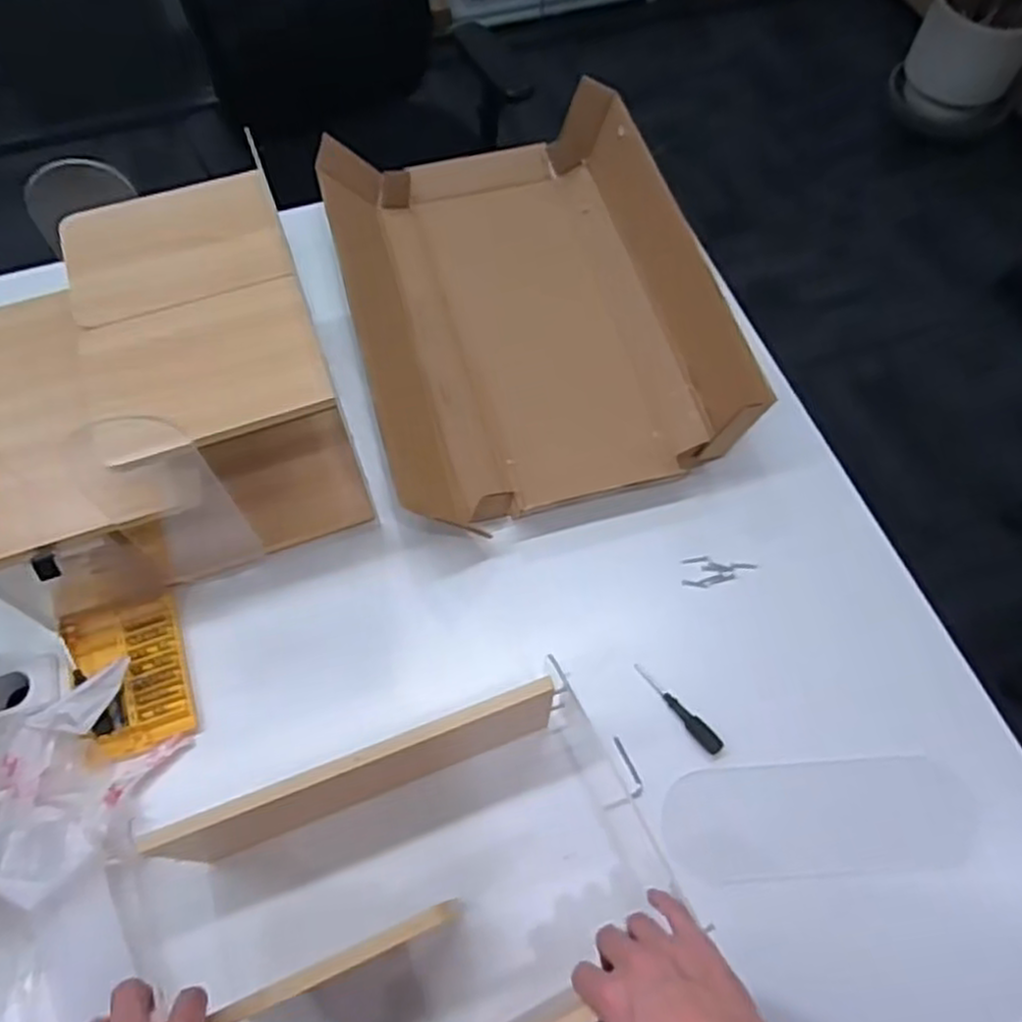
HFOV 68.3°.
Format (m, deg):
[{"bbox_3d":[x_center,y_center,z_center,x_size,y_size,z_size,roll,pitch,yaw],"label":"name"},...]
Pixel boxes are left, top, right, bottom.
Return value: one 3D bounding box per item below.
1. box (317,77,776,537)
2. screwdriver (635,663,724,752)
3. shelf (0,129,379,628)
[{"bbox_3d":[0.010,-0.274,0.945,0.410,0.113,0.566,-15,66,-8],"label":"box"},{"bbox_3d":[0.169,0.198,0.762,0.020,0.012,0.113,-37,70,-16],"label":"screwdriver"},{"bbox_3d":[-0.352,-0.091,0.774,0.341,0.261,0.263,-18,66,-9],"label":"shelf"}]

